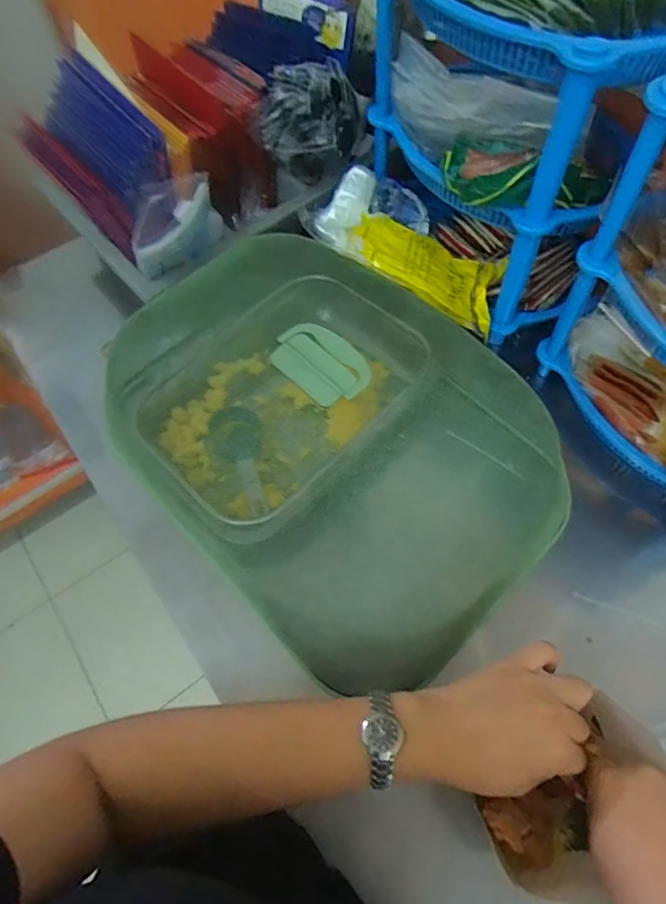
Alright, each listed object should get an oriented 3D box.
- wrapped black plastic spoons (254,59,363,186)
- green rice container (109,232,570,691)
[{"bbox_3d":[-0.030,-0.376,0.633,0.102,0.093,0.122,14,63,11],"label":"wrapped black plastic spoons"},{"bbox_3d":[-0.010,-0.016,0.547,0.314,0.111,0.462,-41,67,-17],"label":"green rice container"}]

